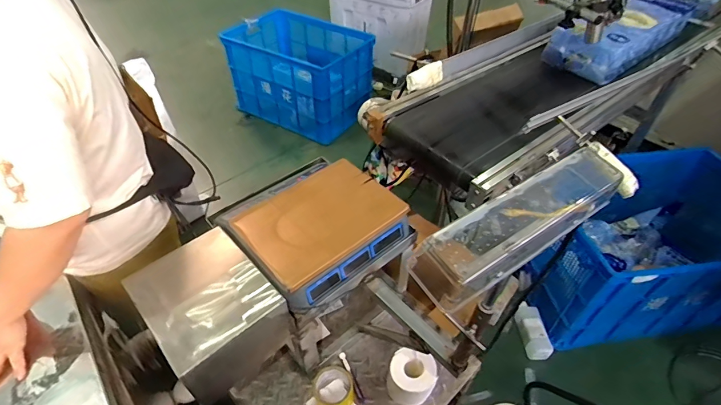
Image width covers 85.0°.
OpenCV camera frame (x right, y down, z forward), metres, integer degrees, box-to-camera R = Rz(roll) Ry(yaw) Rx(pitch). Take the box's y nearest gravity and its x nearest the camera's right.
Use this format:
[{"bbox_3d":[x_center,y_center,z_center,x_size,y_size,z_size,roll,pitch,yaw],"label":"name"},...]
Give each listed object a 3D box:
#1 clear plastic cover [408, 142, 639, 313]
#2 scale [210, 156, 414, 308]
[{"bbox_3d":[0.200,0.012,0.447,0.321,0.047,0.070,-25,50,-24],"label":"clear plastic cover"},{"bbox_3d":[-0.085,0.050,0.833,0.321,0.118,0.257,-31,53,-29],"label":"scale"}]

